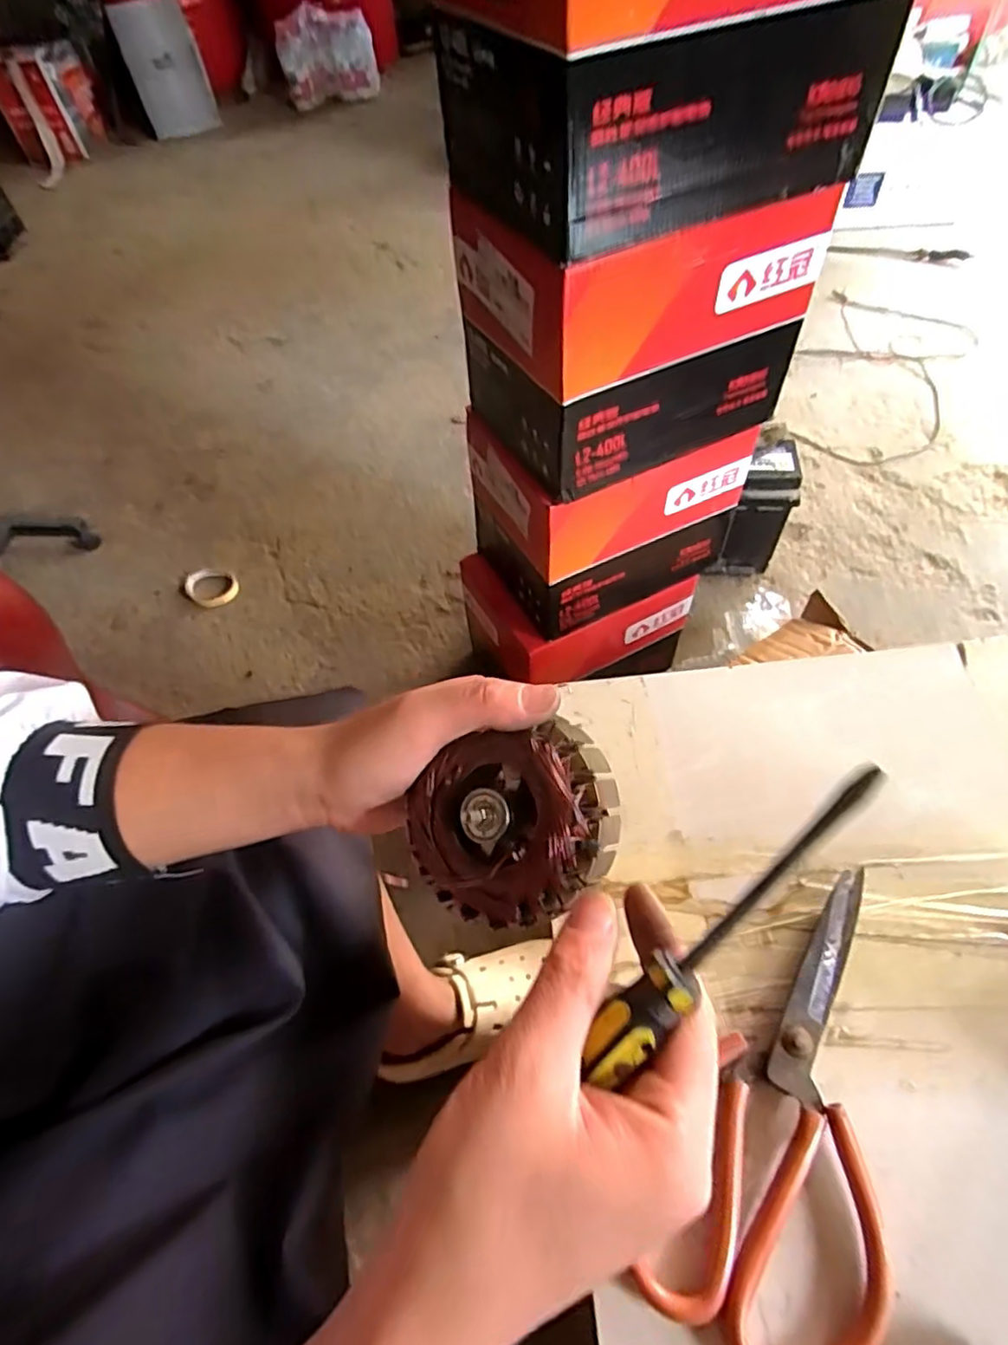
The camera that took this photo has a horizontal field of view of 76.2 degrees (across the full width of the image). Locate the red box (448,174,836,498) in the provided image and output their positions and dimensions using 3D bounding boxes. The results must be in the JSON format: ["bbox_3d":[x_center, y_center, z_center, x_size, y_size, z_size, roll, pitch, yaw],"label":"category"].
[{"bbox_3d":[0.110,-0.316,0.568,0.250,0.190,0.183,-25,57,-11],"label":"red box"}]

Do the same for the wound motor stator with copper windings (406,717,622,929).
[{"bbox_3d":[0.001,0.065,0.266,0.087,0.040,0.074,-22,72,23],"label":"wound motor stator with copper windings"}]

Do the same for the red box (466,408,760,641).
[{"bbox_3d":[0.108,-0.204,0.742,0.247,0.205,0.195,-25,57,-11],"label":"red box"}]

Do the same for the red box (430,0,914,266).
[{"bbox_3d":[0.094,-0.417,0.396,0.237,0.192,0.199,-26,58,-12],"label":"red box"}]

